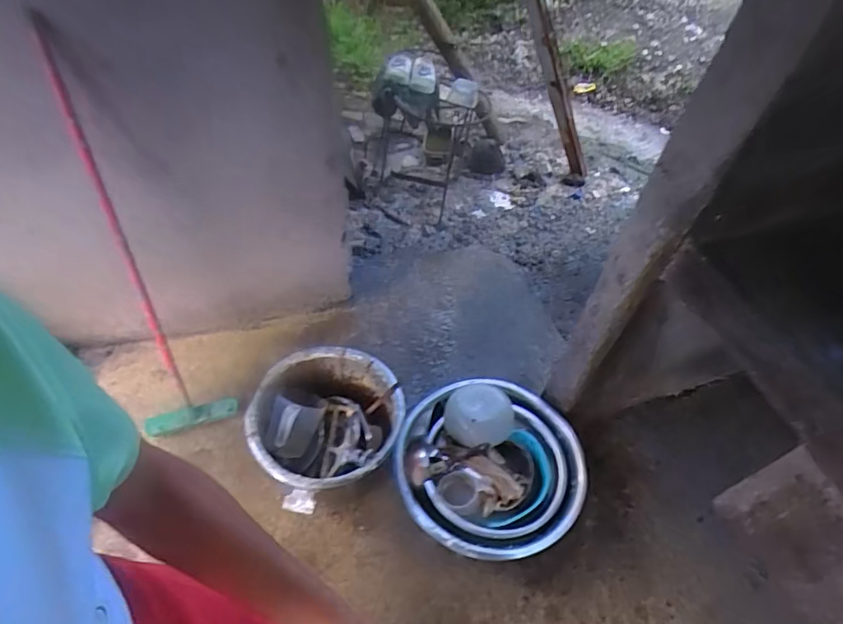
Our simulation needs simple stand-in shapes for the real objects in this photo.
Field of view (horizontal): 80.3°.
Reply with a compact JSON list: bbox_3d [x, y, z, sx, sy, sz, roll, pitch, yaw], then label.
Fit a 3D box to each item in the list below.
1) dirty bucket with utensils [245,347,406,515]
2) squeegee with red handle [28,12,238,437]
[{"bbox_3d":[-0.230,0.304,1.218,0.341,0.236,0.352,2,51,-2],"label":"dirty bucket with utensils"},{"bbox_3d":[-0.703,-0.114,1.207,0.231,1.012,0.088,-18,30,-21],"label":"squeegee with red handle"}]

